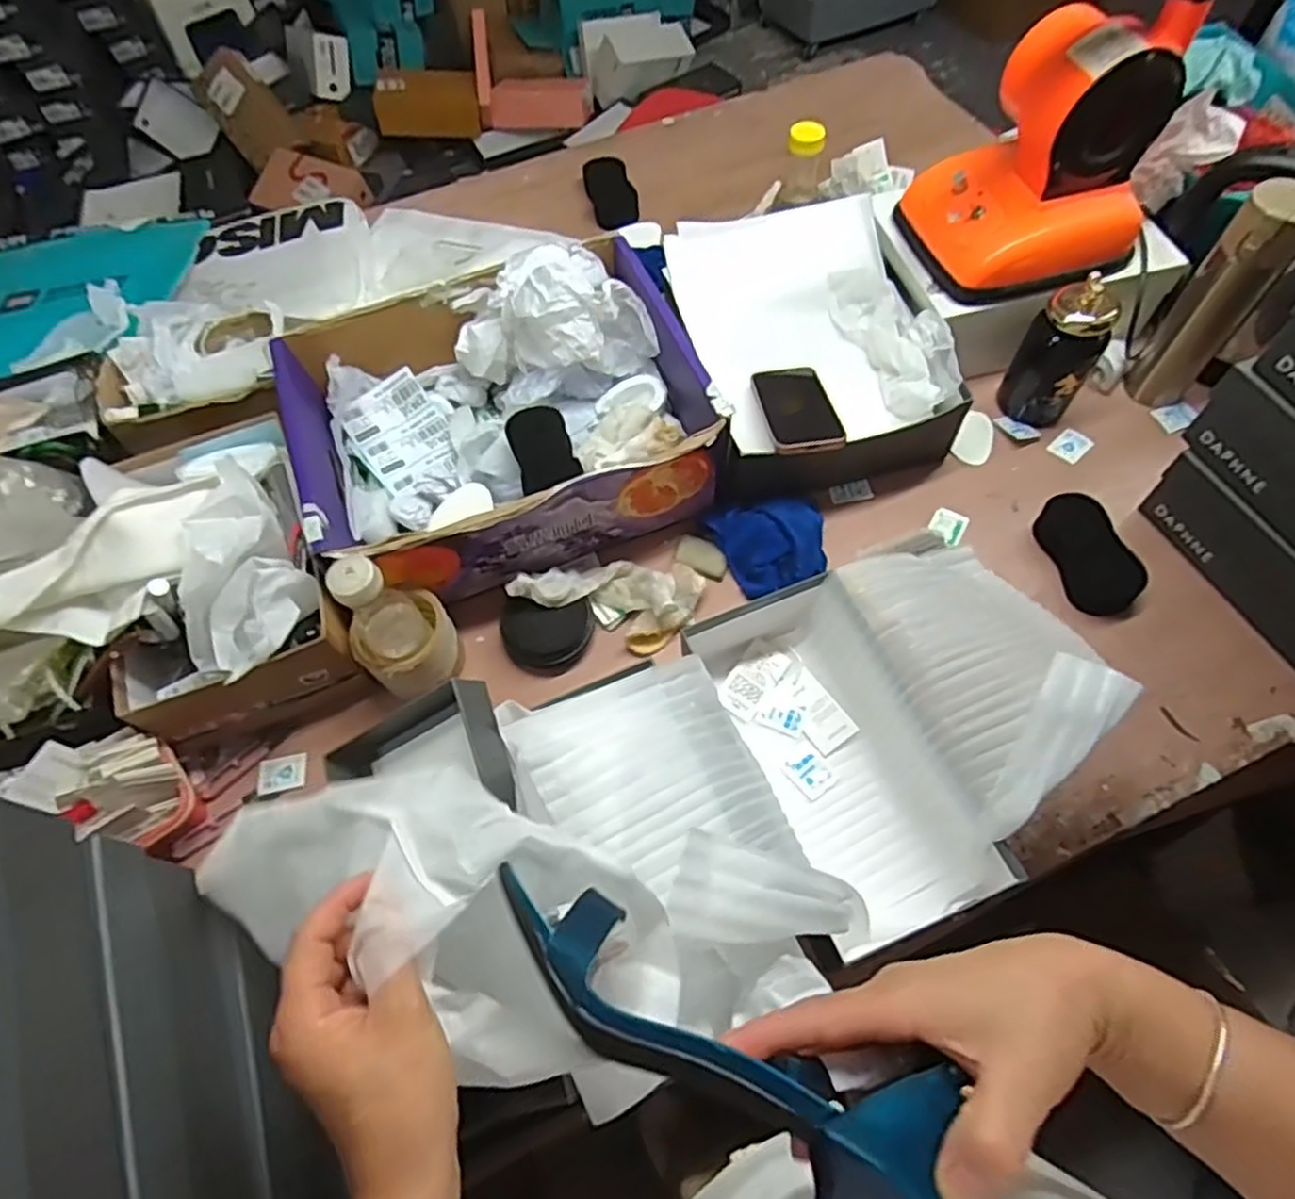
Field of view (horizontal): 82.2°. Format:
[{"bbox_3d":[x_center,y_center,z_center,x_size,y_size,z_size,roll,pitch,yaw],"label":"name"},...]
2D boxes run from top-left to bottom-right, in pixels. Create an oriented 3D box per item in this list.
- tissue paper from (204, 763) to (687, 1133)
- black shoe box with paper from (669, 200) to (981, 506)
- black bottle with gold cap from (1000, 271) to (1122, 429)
[{"bbox_3d":[-0.125,0.159,0.400,0.283,0.102,0.119,23,66,15],"label":"tissue paper"},{"bbox_3d":[0.180,-0.286,0.851,0.261,0.114,0.332,-11,62,-2],"label":"black shoe box with paper"},{"bbox_3d":[0.447,-0.263,0.806,0.070,0.158,0.060,2,62,4],"label":"black bottle with gold cap"}]

